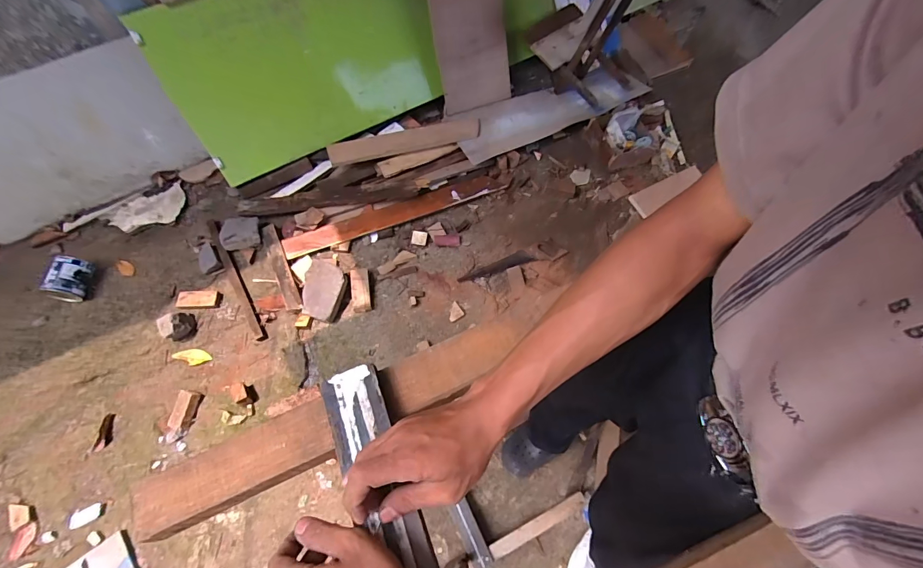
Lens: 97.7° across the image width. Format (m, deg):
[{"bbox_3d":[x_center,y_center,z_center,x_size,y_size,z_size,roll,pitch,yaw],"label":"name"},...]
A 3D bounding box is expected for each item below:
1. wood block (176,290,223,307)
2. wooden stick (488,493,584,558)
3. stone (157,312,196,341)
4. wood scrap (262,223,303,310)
[{"bbox_3d":[-0.920,0.053,1.411,0.133,0.027,0.061,0,65,-16],"label":"wood block"},{"bbox_3d":[0.216,0.675,1.129,0.294,0.020,0.041,-23,69,-12],"label":"wooden stick"},{"bbox_3d":[-0.950,0.144,1.345,0.083,0.097,0.081,1,66,-2],"label":"stone"},{"bbox_3d":[-0.645,-0.064,1.438,0.064,0.019,0.346,-28,76,2],"label":"wood scrap"}]

